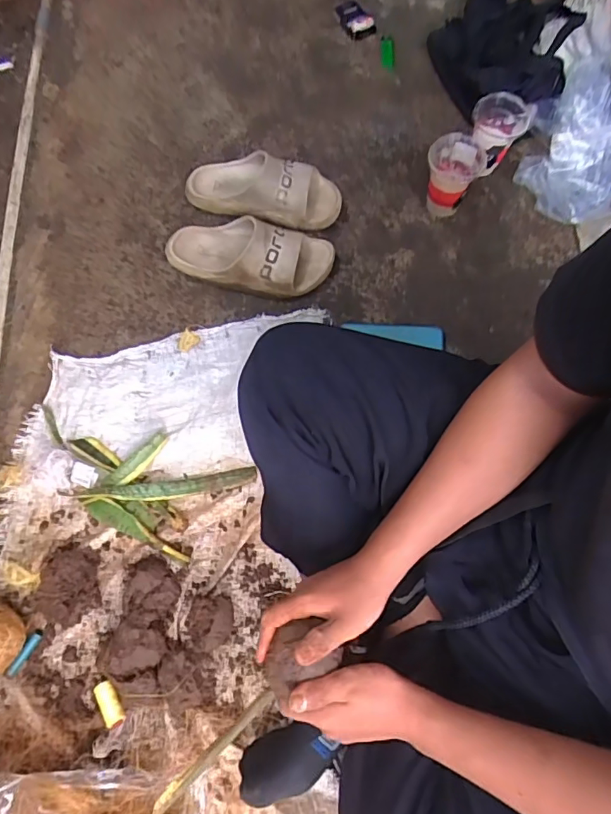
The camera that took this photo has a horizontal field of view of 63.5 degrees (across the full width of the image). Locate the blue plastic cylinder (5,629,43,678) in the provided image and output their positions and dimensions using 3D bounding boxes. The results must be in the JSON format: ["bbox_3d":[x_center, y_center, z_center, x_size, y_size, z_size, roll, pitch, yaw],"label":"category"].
[{"bbox_3d":[-0.386,0.339,0.677,0.015,0.015,0.062,24,73,9],"label":"blue plastic cylinder"}]

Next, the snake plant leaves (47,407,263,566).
[{"bbox_3d":[-0.273,0.109,0.754,0.348,0.031,0.154,19,73,7],"label":"snake plant leaves"}]

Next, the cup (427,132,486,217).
[{"bbox_3d":[0.256,-0.408,0.879,0.090,0.113,0.092,0,71,1],"label":"cup"}]

